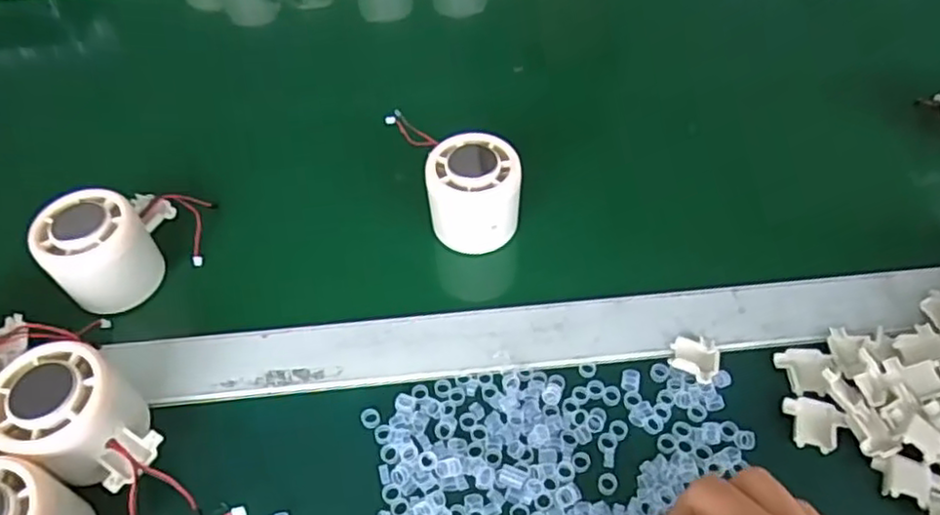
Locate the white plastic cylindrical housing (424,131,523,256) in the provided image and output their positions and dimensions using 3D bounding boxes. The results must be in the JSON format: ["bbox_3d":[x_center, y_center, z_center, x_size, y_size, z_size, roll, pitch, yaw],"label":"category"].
[{"bbox_3d":[0.002,-0.040,0.411,0.055,0.045,0.056,-1,53,1],"label":"white plastic cylindrical housing"}]

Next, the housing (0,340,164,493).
[{"bbox_3d":[-0.189,0.081,0.325,0.053,0.056,0.071,-34,59,-21],"label":"housing"}]

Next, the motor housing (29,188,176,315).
[{"bbox_3d":[-0.208,-0.008,0.394,0.068,0.049,0.053,-28,57,-18],"label":"motor housing"}]

